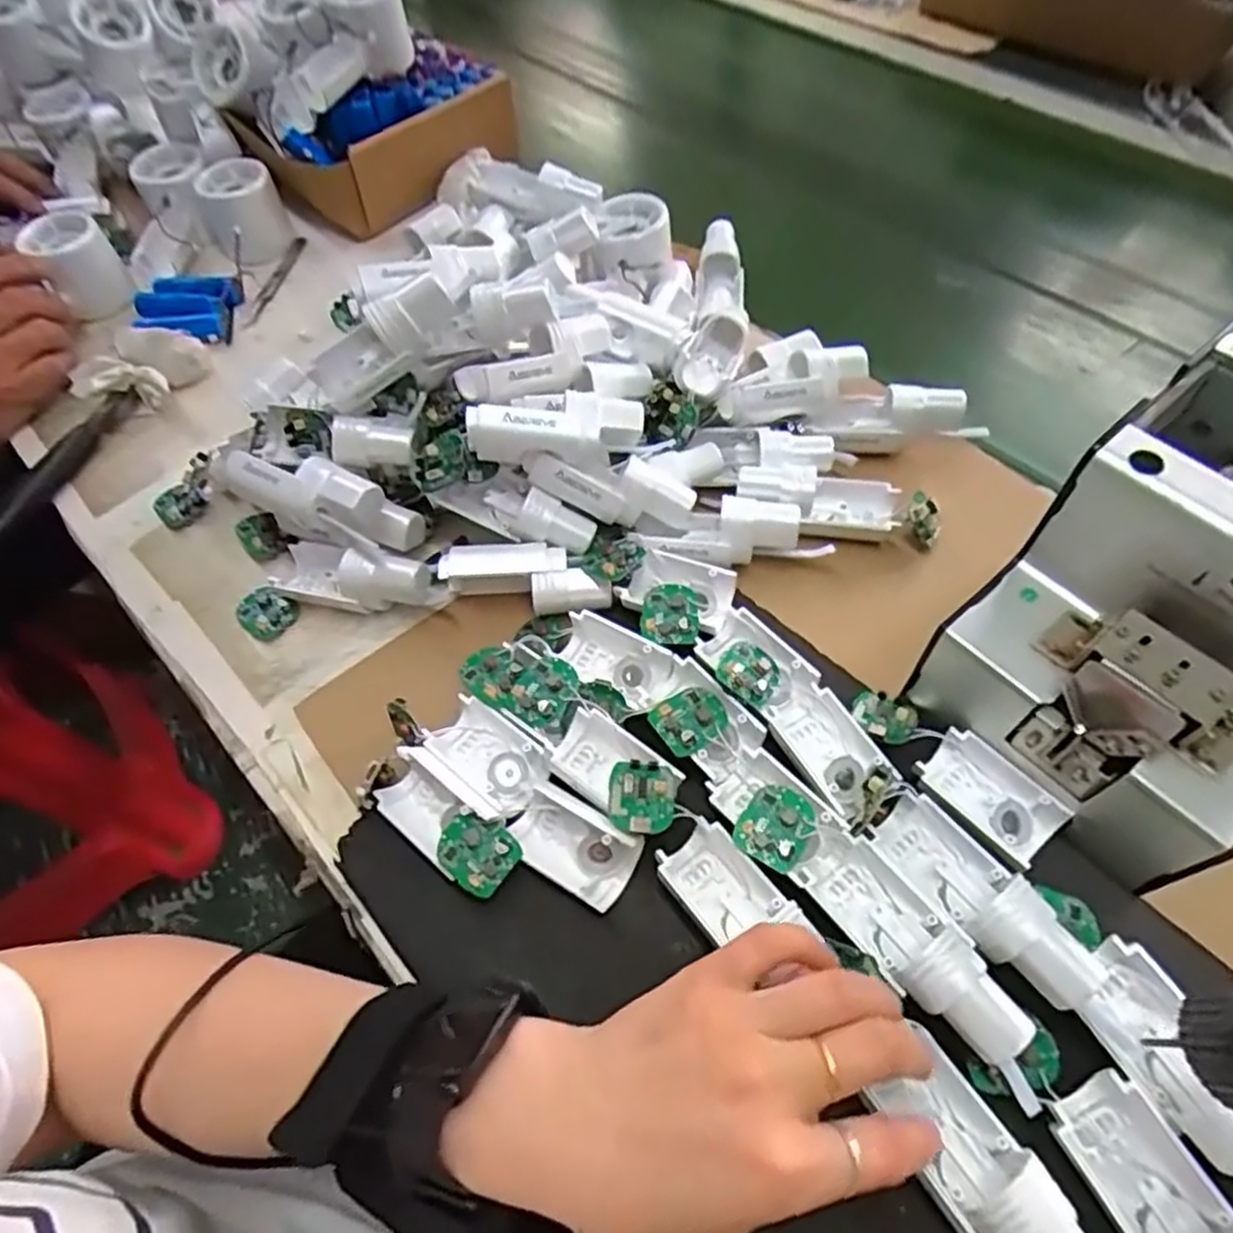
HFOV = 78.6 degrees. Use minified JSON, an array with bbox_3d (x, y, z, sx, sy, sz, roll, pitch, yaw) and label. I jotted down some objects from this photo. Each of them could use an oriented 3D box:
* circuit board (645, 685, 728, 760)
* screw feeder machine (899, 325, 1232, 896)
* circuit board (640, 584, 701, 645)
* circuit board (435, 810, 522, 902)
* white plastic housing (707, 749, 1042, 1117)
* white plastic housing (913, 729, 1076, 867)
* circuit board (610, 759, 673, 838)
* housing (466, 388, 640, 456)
[{"bbox_3d":[0.035,0.049,0.352,0.034,0.006,0.027,-26,66,-13],"label":"circuit board"},{"bbox_3d":[0.237,-0.004,0.314,0.175,0.141,0.131,-37,63,-18],"label":"screw feeder machine"},{"bbox_3d":[0.027,-0.001,0.384,0.029,0.005,0.034,-3,60,6],"label":"circuit board"},{"bbox_3d":[-0.061,0.104,0.331,0.033,0.005,0.030,38,81,11],"label":"circuit board"},{"bbox_3d":[0.106,0.115,0.303,0.037,0.034,0.157,-37,63,-18],"label":"white plastic housing"},{"bbox_3d":[0.163,0.080,0.331,0.034,0.021,0.057,-39,64,-19],"label":"white plastic housing"},{"bbox_3d":[0.011,0.079,0.328,0.028,0.012,0.033,1,58,4],"label":"circuit board"},{"bbox_3d":[-0.032,-0.105,0.394,0.091,0.021,0.027,-6,58,0],"label":"housing"}]

